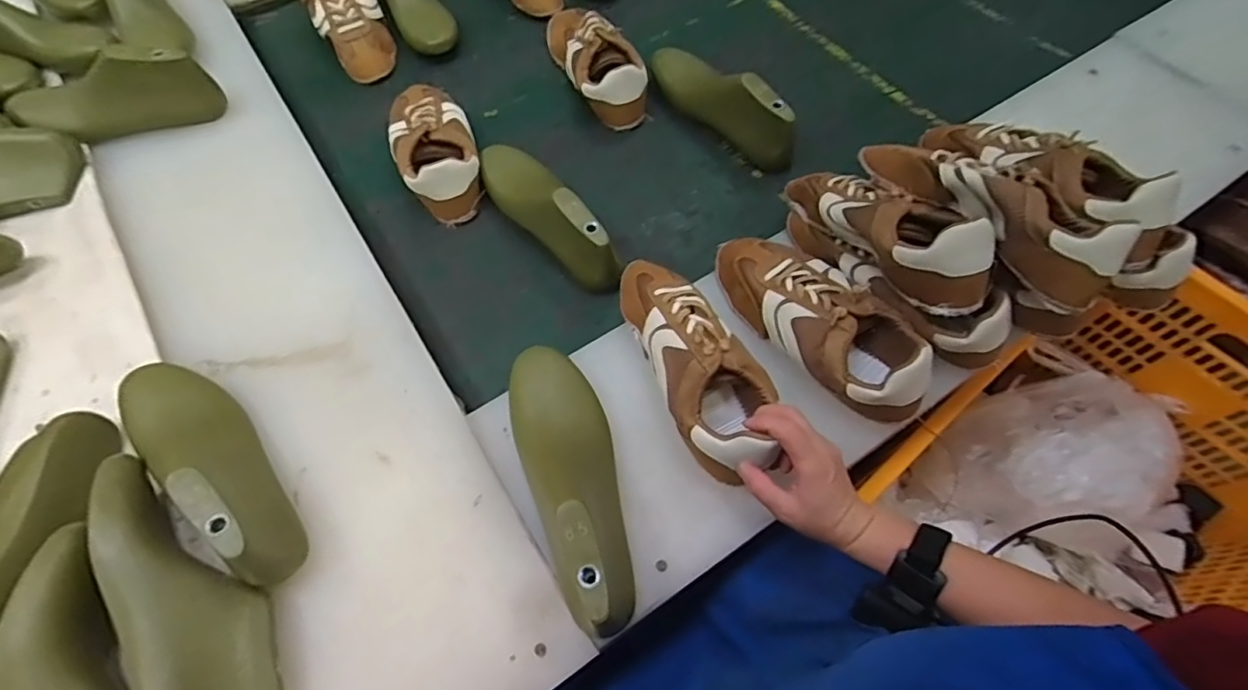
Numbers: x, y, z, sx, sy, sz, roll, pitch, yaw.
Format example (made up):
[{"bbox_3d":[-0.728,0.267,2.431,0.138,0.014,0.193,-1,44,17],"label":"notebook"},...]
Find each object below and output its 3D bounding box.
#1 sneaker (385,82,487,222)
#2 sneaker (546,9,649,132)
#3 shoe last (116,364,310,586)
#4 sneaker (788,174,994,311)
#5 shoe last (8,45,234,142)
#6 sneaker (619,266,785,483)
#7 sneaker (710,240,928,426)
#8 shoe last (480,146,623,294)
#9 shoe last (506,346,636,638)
[{"bbox_3d":[-0.247,-0.261,0.751,0.099,0.074,0.232,-21,65,-9],"label":"sneaker"},{"bbox_3d":[-0.043,-0.416,0.825,0.092,0.066,0.247,-21,65,-9],"label":"sneaker"},{"bbox_3d":[-0.363,0.092,0.500,0.244,0.091,0.074,37,70,18],"label":"shoe last"},{"bbox_3d":[0.249,-0.124,0.571,0.084,0.082,0.240,-28,46,-12],"label":"sneaker"},{"bbox_3d":[-0.644,-0.307,0.720,0.242,0.084,0.064,-8,63,-3],"label":"shoe last"},{"bbox_3d":[0.064,0.011,0.540,0.084,0.085,0.231,-24,64,-10],"label":"sneaker"},{"bbox_3d":[0.190,-0.034,0.575,0.099,0.076,0.247,-34,67,-15],"label":"sneaker"},{"bbox_3d":[-0.097,-0.158,0.680,0.065,0.093,0.258,-31,67,-13],"label":"shoe last"},{"bbox_3d":[-0.042,0.107,0.488,0.079,0.094,0.242,-18,64,-8],"label":"shoe last"}]

